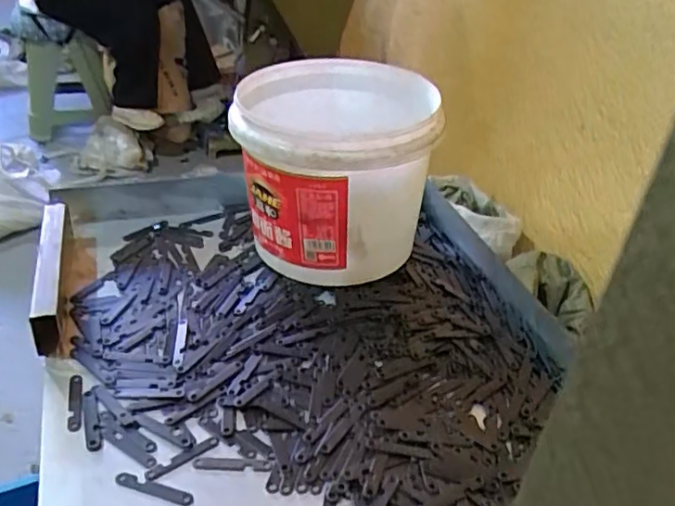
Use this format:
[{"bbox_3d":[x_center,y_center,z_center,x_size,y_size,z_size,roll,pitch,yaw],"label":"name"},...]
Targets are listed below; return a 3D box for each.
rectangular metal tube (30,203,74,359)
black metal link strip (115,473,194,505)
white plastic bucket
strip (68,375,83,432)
[{"bbox_3d":[-0.245,0.015,0.529,0.020,0.044,0.174,-7,36,-16],"label":"rectangular metal tube"},{"bbox_3d":[-0.116,0.149,0.391,0.053,0.004,0.007,12,35,11],"label":"black metal link strip"},{"bbox_3d":[-0.003,-0.082,0.598,0.177,0.157,0.206,3,35,-3],"label":"white plastic bucket"},{"bbox_3d":[-0.188,0.106,0.441,0.009,0.005,0.049,-7,36,-16],"label":"strip"}]

